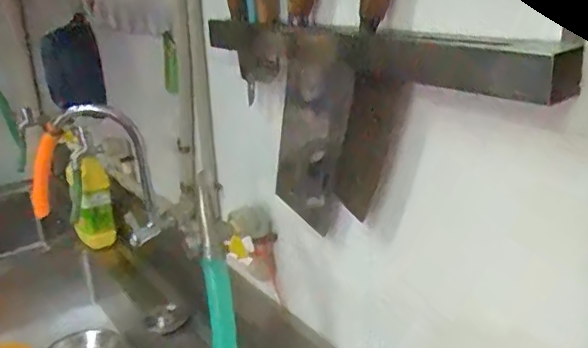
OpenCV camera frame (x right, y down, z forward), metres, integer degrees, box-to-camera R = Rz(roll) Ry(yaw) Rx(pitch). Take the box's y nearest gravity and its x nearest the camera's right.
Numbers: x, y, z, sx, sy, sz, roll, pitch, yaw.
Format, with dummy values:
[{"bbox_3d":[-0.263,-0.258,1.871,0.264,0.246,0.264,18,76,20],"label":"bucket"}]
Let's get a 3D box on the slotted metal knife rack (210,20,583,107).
[{"bbox_3d":[0.050,-0.129,0.623,0.041,0.046,0.526,-16,23,-32],"label":"slotted metal knife rack"}]

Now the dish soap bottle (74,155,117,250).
[{"bbox_3d":[-0.448,0.069,1.307,0.081,0.214,0.041,-9,20,-14],"label":"dish soap bottle"}]

